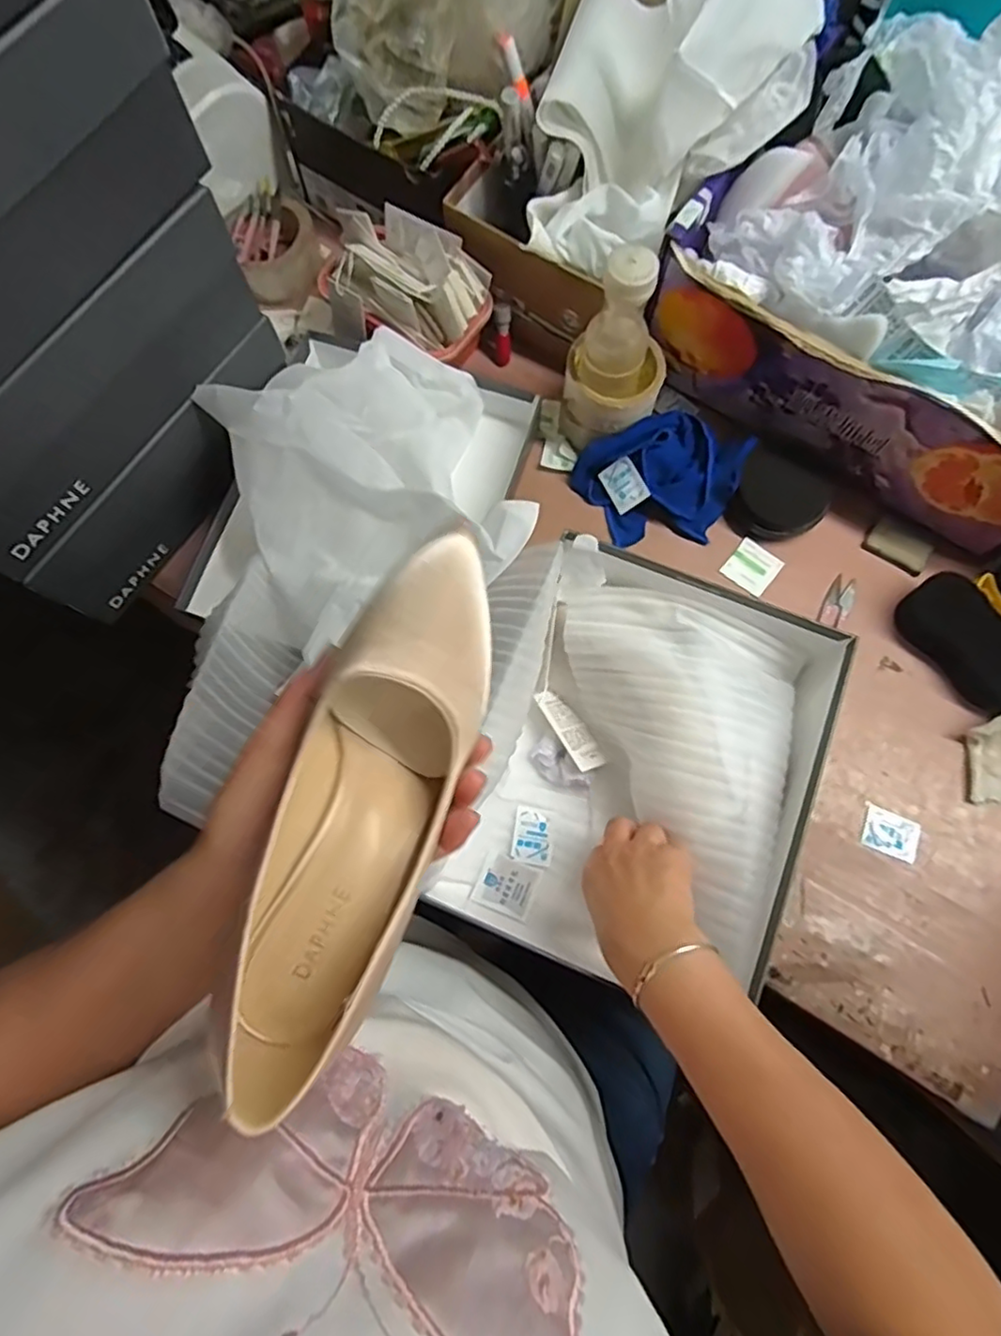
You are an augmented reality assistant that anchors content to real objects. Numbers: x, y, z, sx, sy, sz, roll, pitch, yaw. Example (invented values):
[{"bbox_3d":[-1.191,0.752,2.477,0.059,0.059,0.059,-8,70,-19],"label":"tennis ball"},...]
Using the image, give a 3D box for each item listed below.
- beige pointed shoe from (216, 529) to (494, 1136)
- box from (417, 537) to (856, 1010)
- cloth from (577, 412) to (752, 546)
[{"bbox_3d":[-0.058,0.055,0.267,0.069,0.075,0.232,19,82,5],"label":"beige pointed shoe"},{"bbox_3d":[0.106,0.083,0.499,0.234,0.100,0.311,23,78,6],"label":"box"},{"bbox_3d":[0.160,-0.179,0.601,0.161,0.054,0.114,-15,77,-3],"label":"cloth"}]

